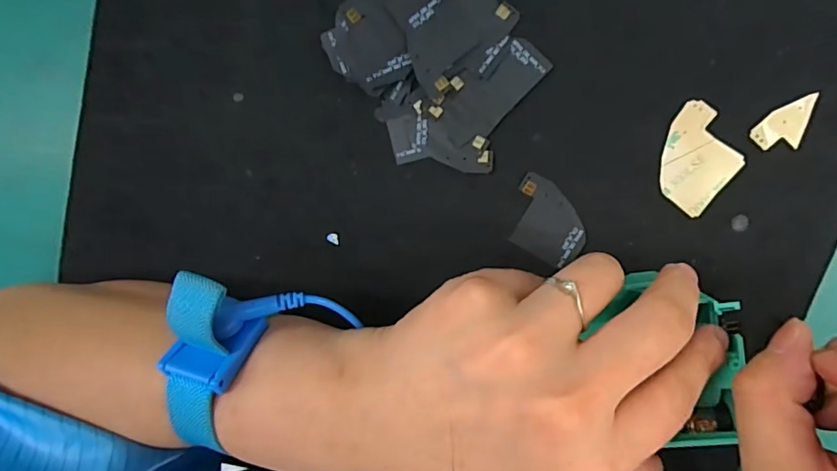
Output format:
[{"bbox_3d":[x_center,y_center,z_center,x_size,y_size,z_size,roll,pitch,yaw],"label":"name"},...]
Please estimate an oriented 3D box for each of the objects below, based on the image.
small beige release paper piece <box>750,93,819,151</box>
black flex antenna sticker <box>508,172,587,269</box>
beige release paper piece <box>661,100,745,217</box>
[{"bbox_3d":[0.149,-0.044,0.204,0.026,0.004,0.016,-26,93,9],"label":"small beige release paper piece"},{"bbox_3d":[0.057,-0.005,0.223,0.037,0.004,0.030,32,100,2],"label":"black flex antenna sticker"},{"bbox_3d":[0.115,-0.032,0.211,0.033,0.004,0.038,36,100,2],"label":"beige release paper piece"}]

